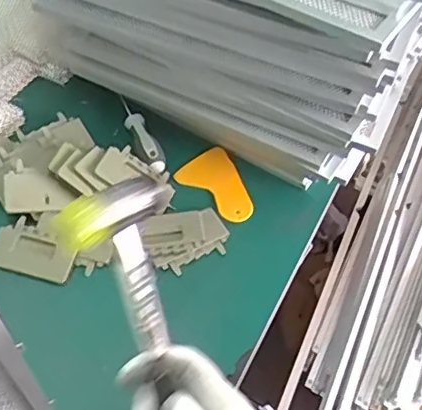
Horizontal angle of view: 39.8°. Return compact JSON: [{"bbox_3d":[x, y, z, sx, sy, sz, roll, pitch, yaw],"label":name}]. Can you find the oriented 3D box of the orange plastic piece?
[{"bbox_3d":[0.014,-0.025,0.665,0.097,0.013,0.062,40,70,17],"label":"orange plastic piece"}]

